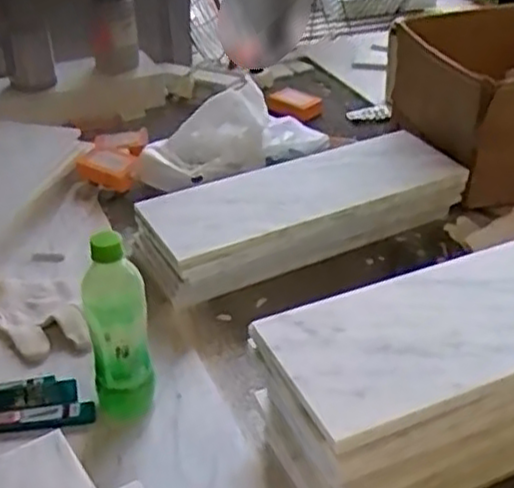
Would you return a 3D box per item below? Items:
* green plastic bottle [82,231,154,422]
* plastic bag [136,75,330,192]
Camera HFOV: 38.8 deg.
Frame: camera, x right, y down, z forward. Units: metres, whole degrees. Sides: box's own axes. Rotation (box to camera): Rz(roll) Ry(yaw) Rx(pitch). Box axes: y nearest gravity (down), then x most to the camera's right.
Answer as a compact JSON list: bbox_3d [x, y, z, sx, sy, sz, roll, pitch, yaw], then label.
[{"bbox_3d":[-0.140,0.088,0.736,0.062,0.201,0.055,-11,38,-13],"label":"green plastic bottle"},{"bbox_3d":[-0.039,-0.183,1.212,0.323,0.121,0.153,-9,38,-10],"label":"plastic bag"}]

